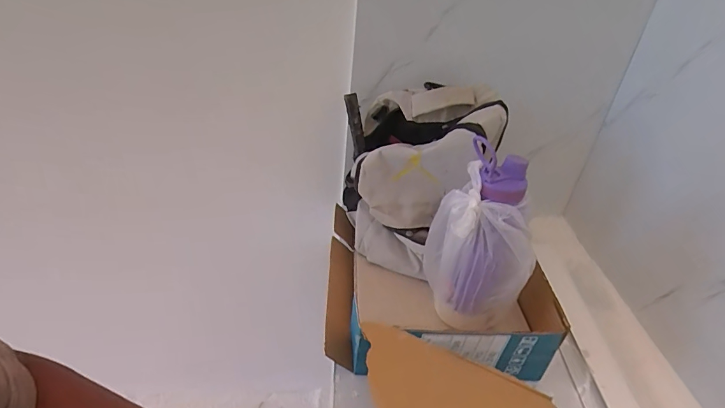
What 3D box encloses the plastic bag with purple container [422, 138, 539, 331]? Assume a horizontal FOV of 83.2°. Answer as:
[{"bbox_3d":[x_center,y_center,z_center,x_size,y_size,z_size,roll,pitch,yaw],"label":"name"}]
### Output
[{"bbox_3d":[0.179,0.070,0.631,0.145,0.294,0.090,8,32,2],"label":"plastic bag with purple container"}]

